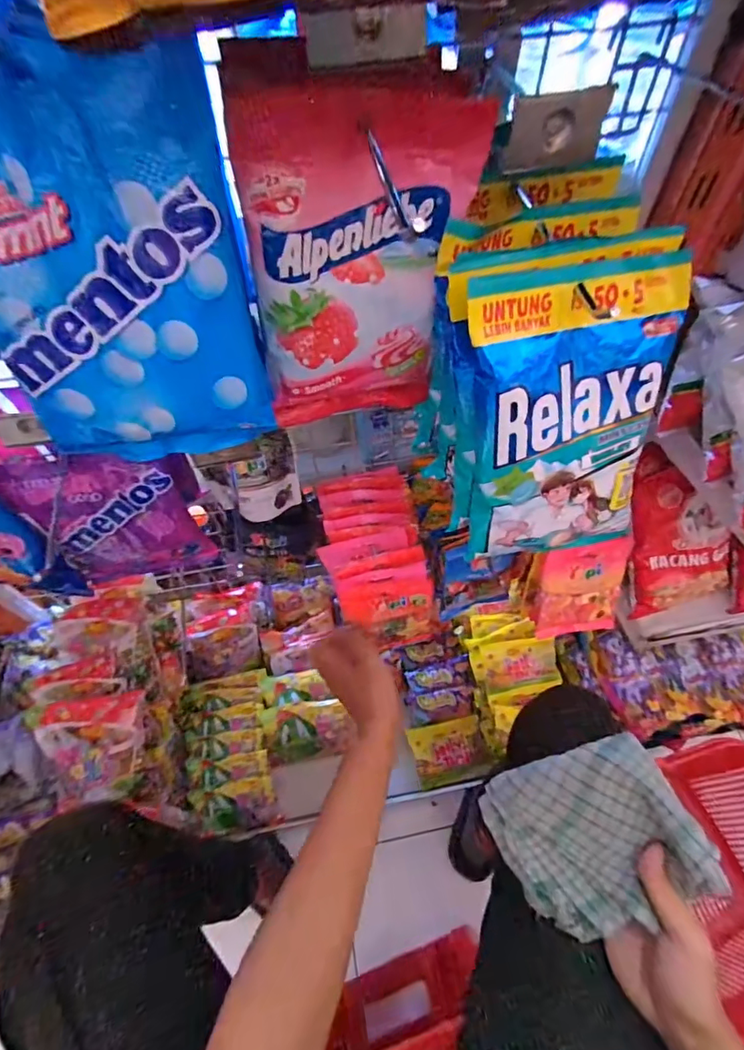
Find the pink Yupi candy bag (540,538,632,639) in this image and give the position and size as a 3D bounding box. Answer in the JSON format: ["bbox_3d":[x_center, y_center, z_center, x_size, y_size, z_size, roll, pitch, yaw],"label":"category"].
[{"bbox_3d":[0.258,0.077,0.588,0.106,0.121,0.013,-6,20,-2],"label":"pink Yupi candy bag"}]

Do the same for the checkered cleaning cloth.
[{"bbox_3d":[0.166,0.234,0.368,0.143,0.031,0.113,-37,72,23],"label":"checkered cleaning cloth"}]

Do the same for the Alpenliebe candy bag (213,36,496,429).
[{"bbox_3d":[-0.005,-0.157,0.305,0.135,0.205,0.031,-12,58,-7],"label":"Alpenliebe candy bag"}]

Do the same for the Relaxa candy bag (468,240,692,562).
[{"bbox_3d":[0.125,-0.063,0.309,0.129,0.182,0.025,-11,28,-6],"label":"Relaxa candy bag"}]

